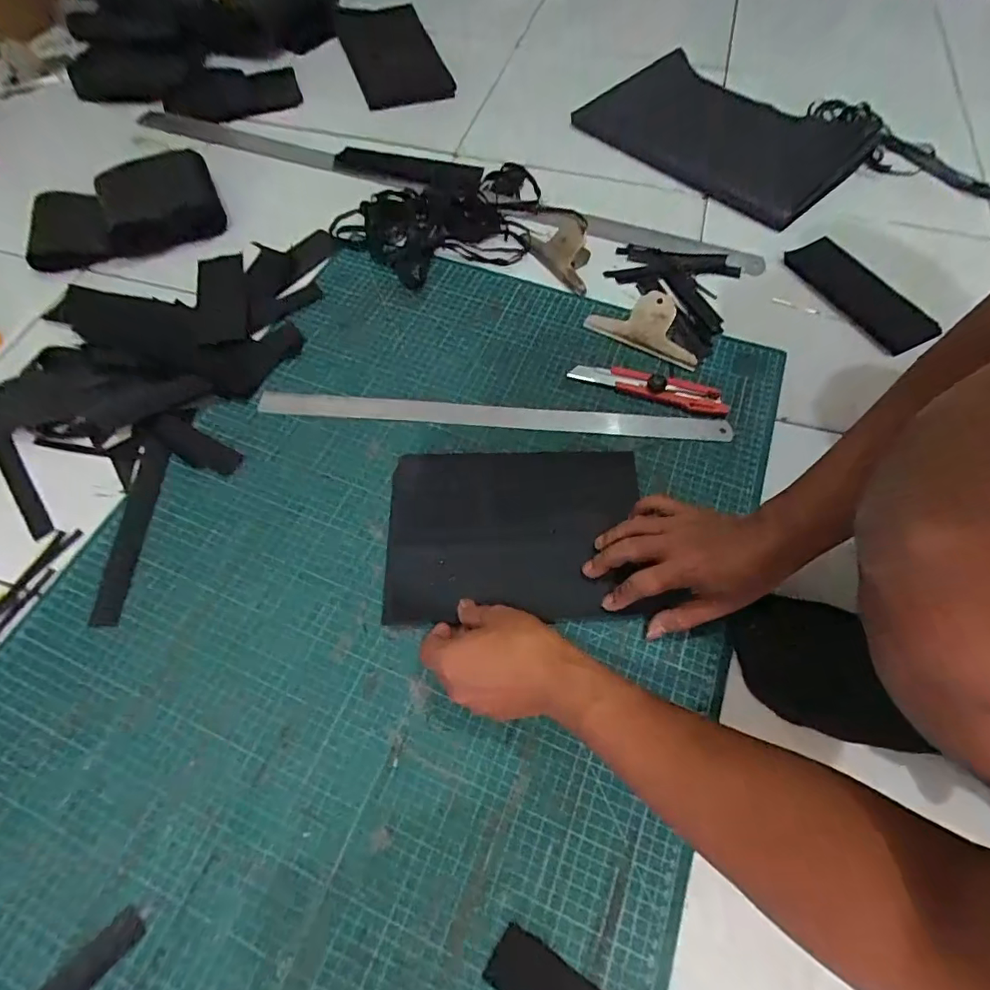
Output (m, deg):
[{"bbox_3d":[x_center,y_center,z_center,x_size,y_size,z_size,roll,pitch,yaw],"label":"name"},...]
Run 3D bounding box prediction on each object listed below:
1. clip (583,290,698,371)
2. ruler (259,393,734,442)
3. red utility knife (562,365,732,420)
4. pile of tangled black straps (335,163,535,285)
[{"bbox_3d":[0.184,-0.209,0.618,0.138,0.038,0.062,24,64,12],"label":"clip"},{"bbox_3d":[-0.002,-0.089,0.577,0.517,0.006,0.032,4,68,2],"label":"ruler"},{"bbox_3d":[0.175,-0.125,0.587,0.176,0.014,0.037,14,63,7],"label":"red utility knife"},{"bbox_3d":[-0.066,-0.389,0.725,0.299,0.038,0.196,-21,64,-11],"label":"pile of tangled black straps"}]

